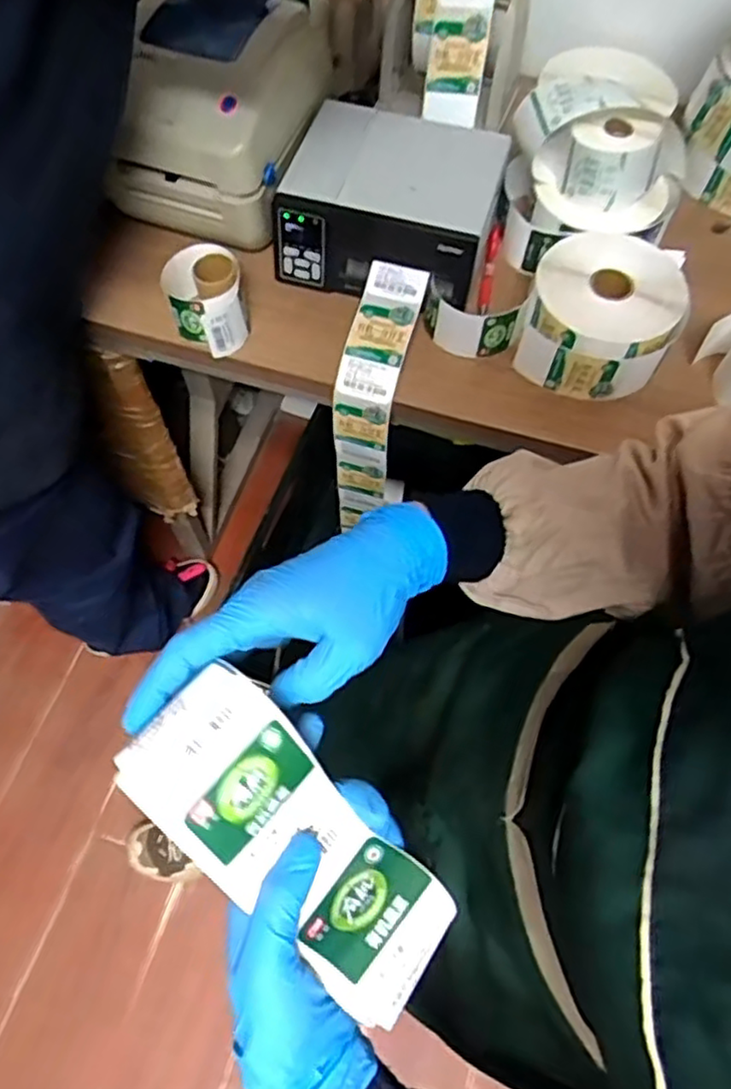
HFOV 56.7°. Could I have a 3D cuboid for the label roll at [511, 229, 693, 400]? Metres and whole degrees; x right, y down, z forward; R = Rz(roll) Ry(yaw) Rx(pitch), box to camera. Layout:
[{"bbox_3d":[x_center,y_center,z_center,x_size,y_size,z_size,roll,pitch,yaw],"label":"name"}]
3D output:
[{"bbox_3d":[0.251,-0.246,0.718,0.150,0.069,0.175,15,65,6],"label":"label roll"}]

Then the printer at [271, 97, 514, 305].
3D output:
[{"bbox_3d":[0.029,-0.385,0.767,0.225,0.108,0.193,17,65,7],"label":"printer"}]

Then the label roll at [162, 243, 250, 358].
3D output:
[{"bbox_3d":[-0.170,-0.263,0.735,0.081,0.068,0.097,-18,66,-9],"label":"label roll"}]

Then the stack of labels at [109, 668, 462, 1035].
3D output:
[{"bbox_3d":[-0.036,0.138,0.323,0.170,0.038,0.072,45,70,-5],"label":"stack of labels"}]

